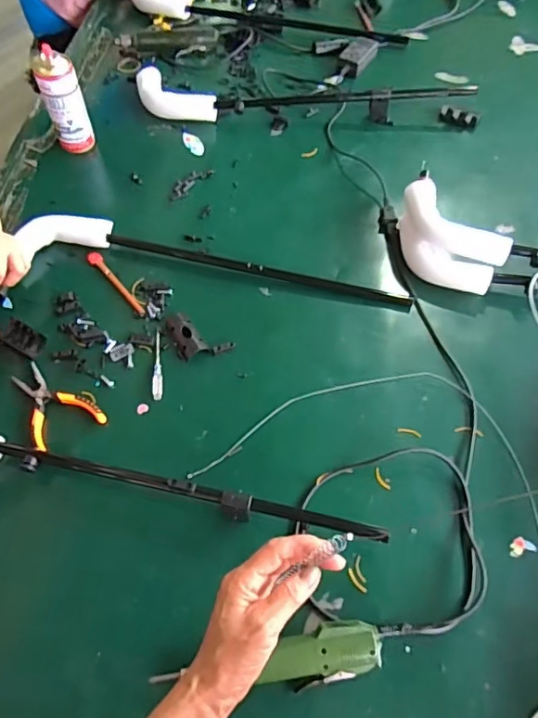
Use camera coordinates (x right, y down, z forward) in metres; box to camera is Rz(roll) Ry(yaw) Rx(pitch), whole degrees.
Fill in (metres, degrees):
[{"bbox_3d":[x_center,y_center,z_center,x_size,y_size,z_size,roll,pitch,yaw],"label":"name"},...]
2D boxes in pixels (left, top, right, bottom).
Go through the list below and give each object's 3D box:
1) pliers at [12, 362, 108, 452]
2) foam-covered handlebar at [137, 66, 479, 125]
[{"bbox_3d":[-0.309,0.059,0.769,0.096,0.016,0.137,-32,65,-17],"label":"pliers"},{"bbox_3d":[0.065,-0.542,1.083,0.666,0.062,0.131,1,60,0],"label":"foam-covered handlebar"}]

